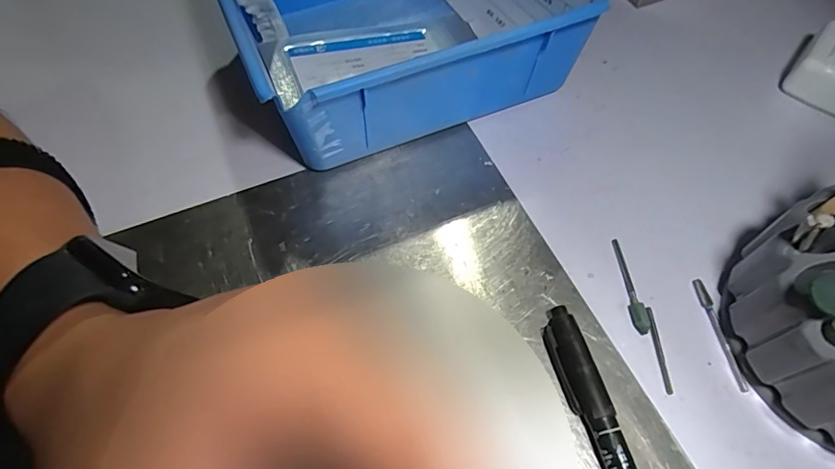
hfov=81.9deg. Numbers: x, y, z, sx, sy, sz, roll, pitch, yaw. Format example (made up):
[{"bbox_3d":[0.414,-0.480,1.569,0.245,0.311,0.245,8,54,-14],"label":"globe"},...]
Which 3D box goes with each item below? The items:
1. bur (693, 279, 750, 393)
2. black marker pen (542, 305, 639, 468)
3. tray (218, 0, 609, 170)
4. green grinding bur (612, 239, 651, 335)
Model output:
[{"bbox_3d":[0.131,0.042,0.208,0.004,0.004,0.049,-7,61,-5],"label":"bur"},{"bbox_3d":[0.074,0.091,0.174,0.013,0.012,0.135,-13,61,-8],"label":"black marker pen"},{"bbox_3d":[-0.013,-0.117,0.264,0.152,0.067,0.143,-22,63,-13],"label":"tray"},{"bbox_3d":[0.097,0.022,0.218,0.006,0.006,0.046,0,60,-1],"label":"green grinding bur"}]

